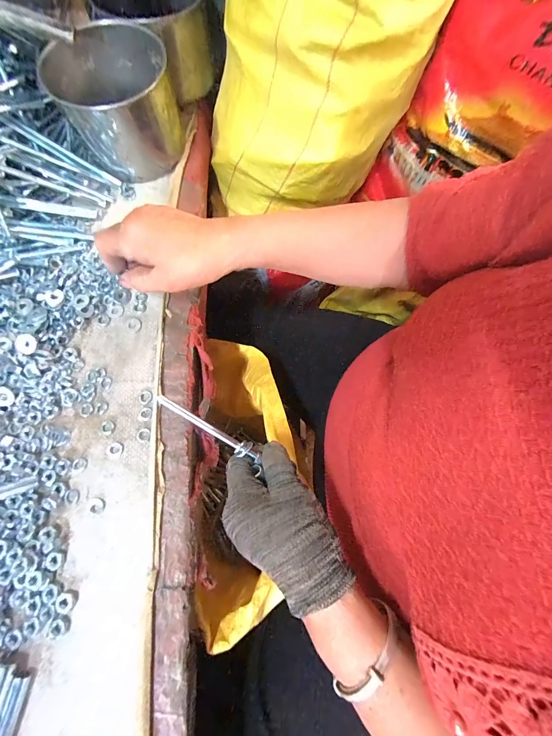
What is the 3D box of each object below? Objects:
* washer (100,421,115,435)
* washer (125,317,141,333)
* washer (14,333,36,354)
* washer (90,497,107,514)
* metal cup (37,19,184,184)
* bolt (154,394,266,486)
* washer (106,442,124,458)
[{"bbox_3d":[-0.167,0.059,0.301,0.012,0.004,0.013,24,73,7],"label":"washer"},{"bbox_3d":[-0.158,-0.048,0.336,0.017,0.004,0.016,0,72,-1],"label":"washer"},{"bbox_3d":[-0.252,-0.025,0.307,0.018,0.004,0.020,21,76,-20],"label":"washer"},{"bbox_3d":[-0.164,0.127,0.280,0.013,0.004,0.014,2,72,0],"label":"washer"},{"bbox_3d":[-0.186,-0.315,0.371,0.128,0.103,0.128,0,72,-1],"label":"metal cup"},{"bbox_3d":[-0.054,0.054,0.257,0.107,0.014,0.017,35,74,-12],"label":"bolt"},{"bbox_3d":[-0.156,0.079,0.294,0.016,0.004,0.015,0,72,-1],"label":"washer"}]

